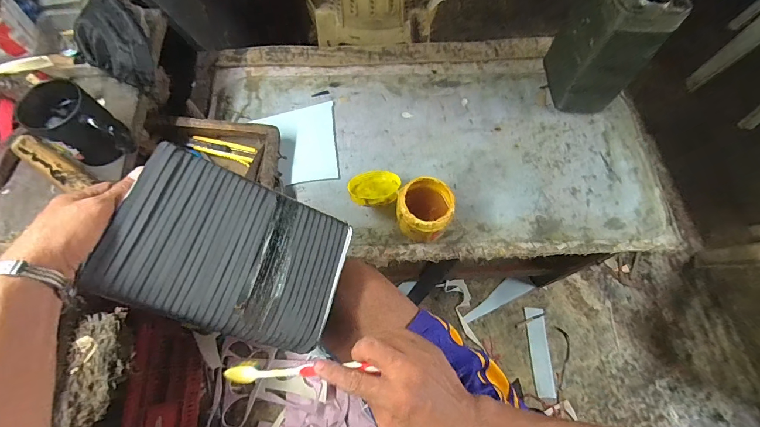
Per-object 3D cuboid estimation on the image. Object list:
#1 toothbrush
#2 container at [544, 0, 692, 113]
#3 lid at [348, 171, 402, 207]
[{"bbox_3d":[-0.082,0.157,0.355,0.149,0.020,0.019,-6,68,4],"label":"toothbrush"},{"bbox_3d":[0.431,-0.330,0.672,0.114,0.253,0.148,0,68,0],"label":"container"},{"bbox_3d":[-0.010,-0.043,0.618,0.090,0.018,0.089,-6,38,4],"label":"lid"}]

